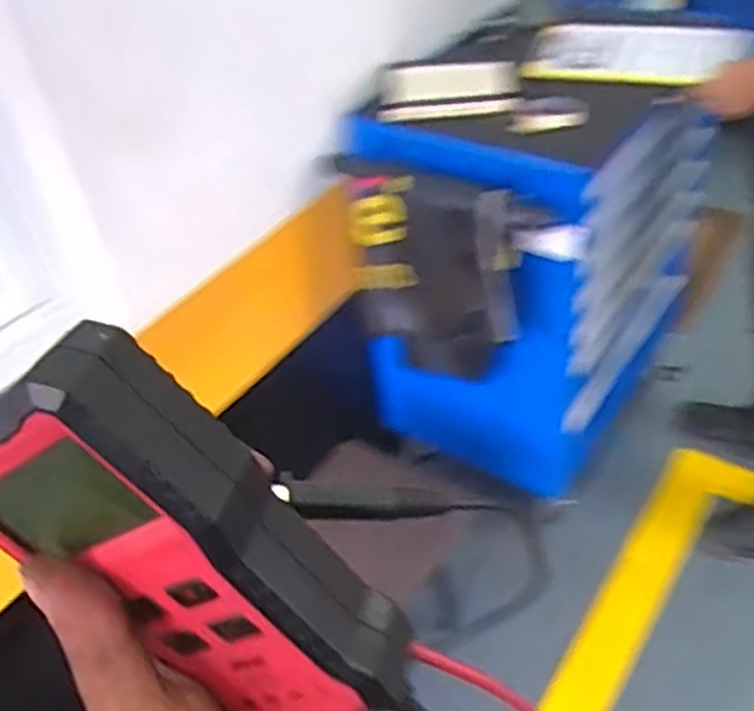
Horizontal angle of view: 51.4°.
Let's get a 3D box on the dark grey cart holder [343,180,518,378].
[{"bbox_3d":[0.093,-0.118,1.377,0.311,0.413,0.110,23,50,31],"label":"dark grey cart holder"}]

